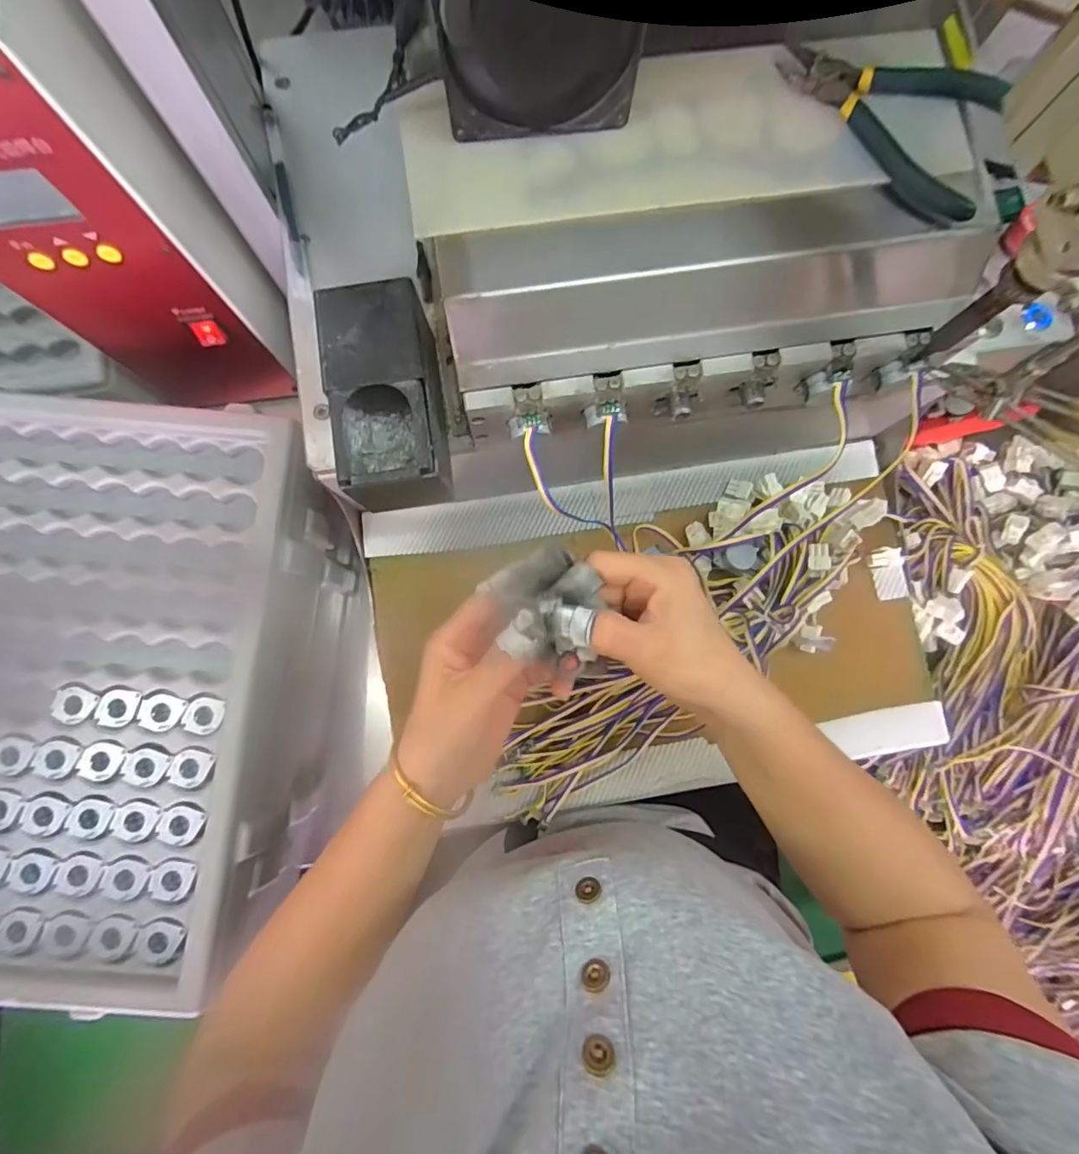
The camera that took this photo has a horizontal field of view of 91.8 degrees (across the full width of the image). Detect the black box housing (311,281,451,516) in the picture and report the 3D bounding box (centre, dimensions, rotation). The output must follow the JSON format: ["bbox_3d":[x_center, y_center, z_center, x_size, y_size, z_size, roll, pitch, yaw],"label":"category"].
[{"bbox_3d":[-0.088,-0.101,0.306,0.058,0.059,0.111,-9,83,-2],"label":"black box housing"}]

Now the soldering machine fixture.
[{"bbox_3d":[0.082,-0.170,0.293,0.281,0.066,0.193,-8,83,-2],"label":"soldering machine fixture"}]

